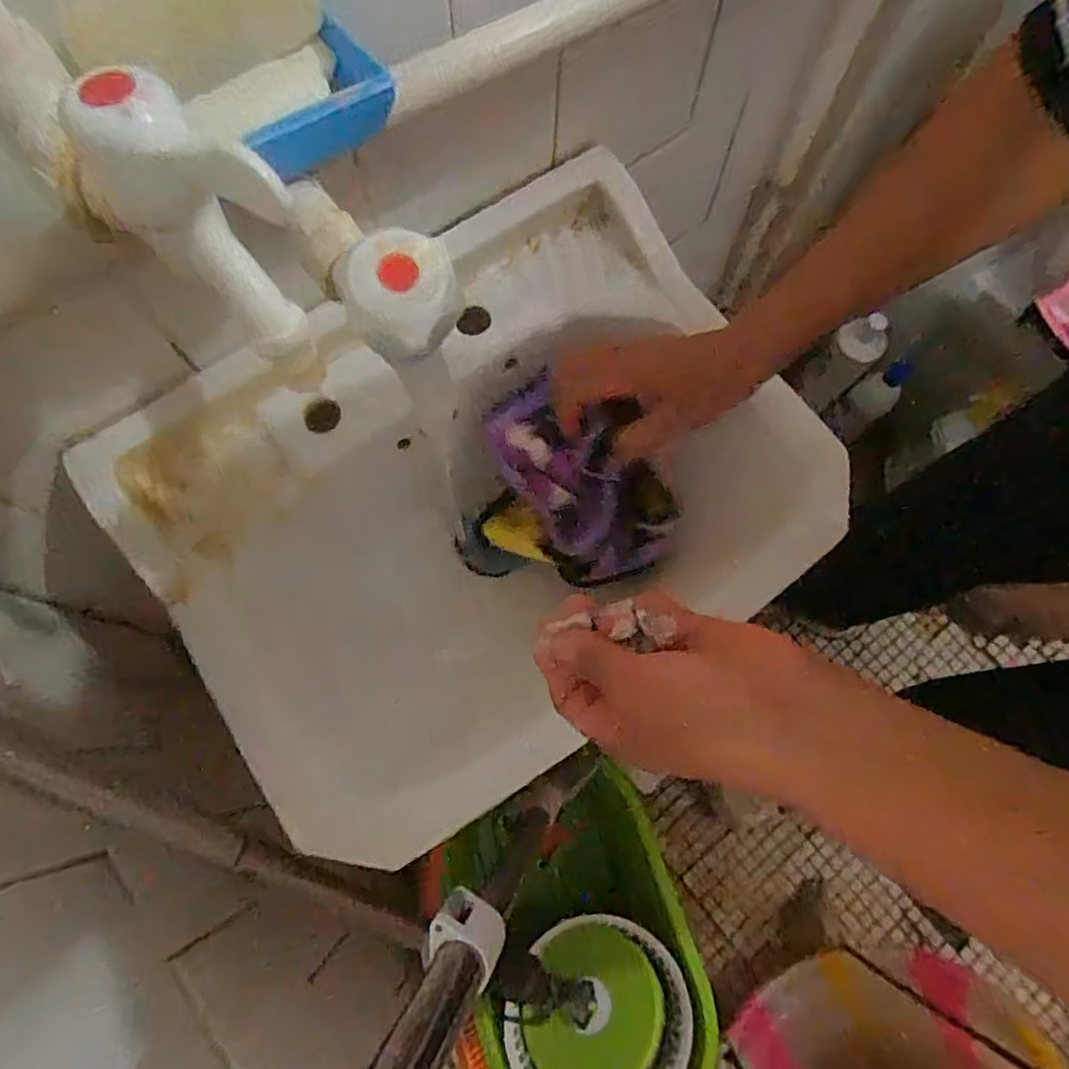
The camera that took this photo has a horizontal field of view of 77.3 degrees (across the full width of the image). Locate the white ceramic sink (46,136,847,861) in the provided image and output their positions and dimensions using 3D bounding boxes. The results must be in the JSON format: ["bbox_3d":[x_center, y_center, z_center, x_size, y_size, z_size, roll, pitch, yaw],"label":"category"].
[{"bbox_3d":[-0.024,-0.028,0.514,0.467,0.145,0.349,-35,77,-10],"label":"white ceramic sink"}]

